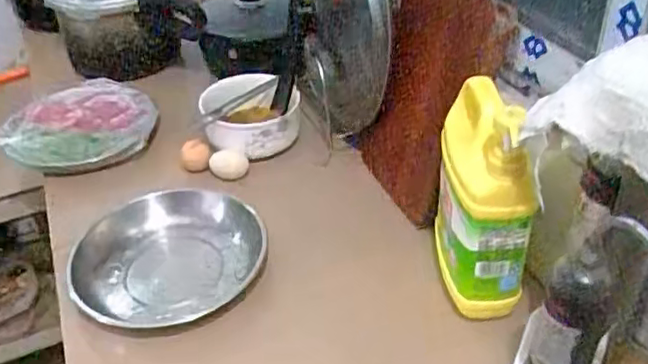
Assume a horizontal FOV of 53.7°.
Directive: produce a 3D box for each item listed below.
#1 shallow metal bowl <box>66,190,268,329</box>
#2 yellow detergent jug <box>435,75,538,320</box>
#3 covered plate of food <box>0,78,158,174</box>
[{"bbox_3d":[-0.184,0.100,0.768,0.225,0.069,0.203,-7,38,-1],"label":"shallow metal bowl"},{"bbox_3d":[0.155,0.013,0.636,0.070,0.226,0.120,-3,38,3],"label":"yellow detergent jug"},{"bbox_3d":[-0.381,-0.090,1.003,0.234,0.044,0.242,-3,38,3],"label":"covered plate of food"}]

